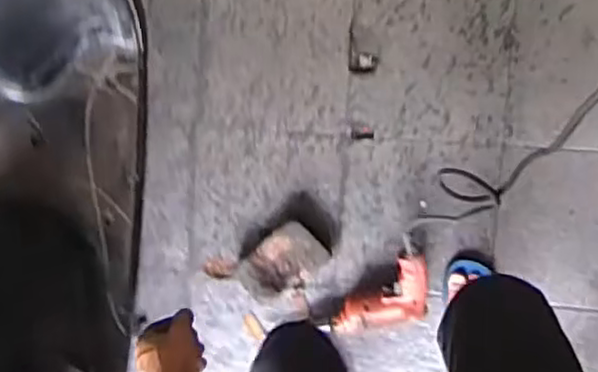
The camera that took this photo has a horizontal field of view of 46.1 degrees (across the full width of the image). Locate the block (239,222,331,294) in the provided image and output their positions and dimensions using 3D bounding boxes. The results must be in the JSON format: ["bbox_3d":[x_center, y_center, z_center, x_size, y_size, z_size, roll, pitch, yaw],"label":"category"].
[{"bbox_3d":[-0.031,0.154,1.403,0.166,0.063,0.121,-43,89,10],"label":"block"}]

